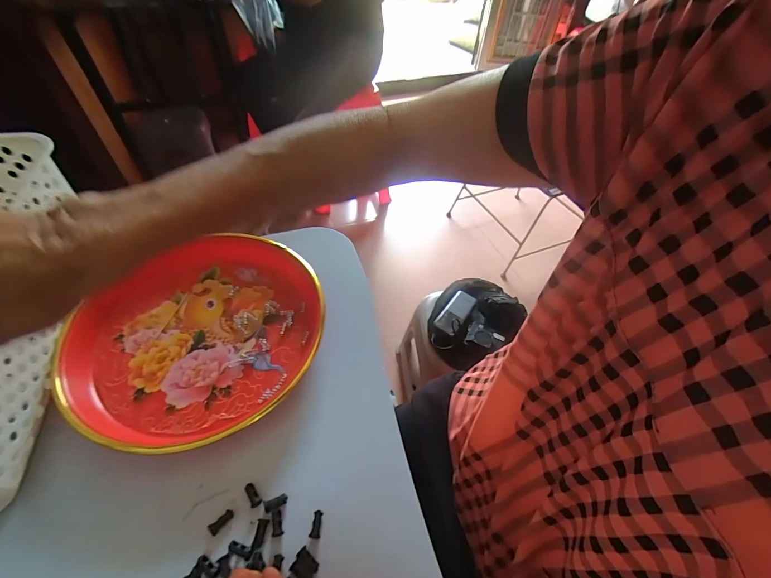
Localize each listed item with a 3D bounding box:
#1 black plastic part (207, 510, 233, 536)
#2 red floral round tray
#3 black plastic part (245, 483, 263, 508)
[{"bbox_3d":[-0.115,0.163,0.245,0.008,0.004,0.016,38,58,23],"label":"black plastic part"},{"bbox_3d":[-0.176,0.032,0.332,0.216,0.030,0.211,2,51,-3],"label":"red floral round tray"},{"bbox_3d":[-0.098,0.151,0.256,0.008,0.004,0.019,-32,60,-27],"label":"black plastic part"}]

